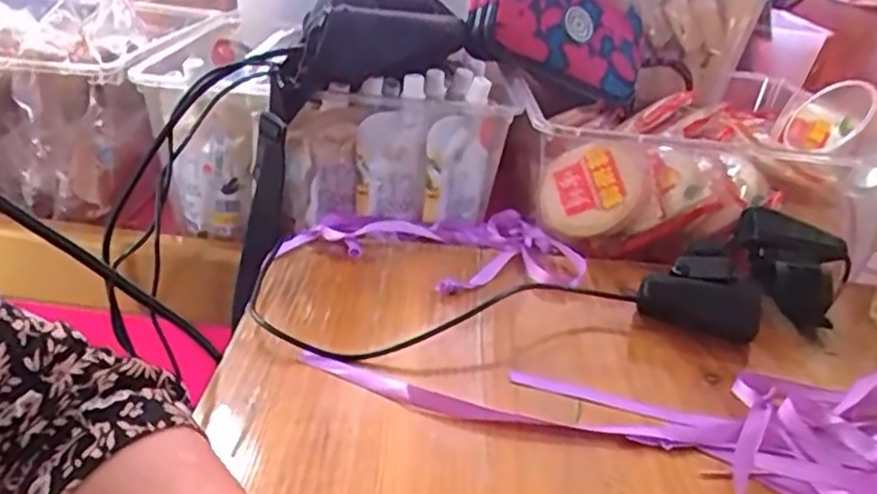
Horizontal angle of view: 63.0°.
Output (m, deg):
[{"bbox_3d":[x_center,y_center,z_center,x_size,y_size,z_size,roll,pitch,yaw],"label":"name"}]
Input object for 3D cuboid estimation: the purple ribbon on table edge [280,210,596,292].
[{"bbox_3d":[-0.008,0.000,0.523,0.203,0.024,0.139,-3,26,-12],"label":"purple ribbon on table edge"}]

